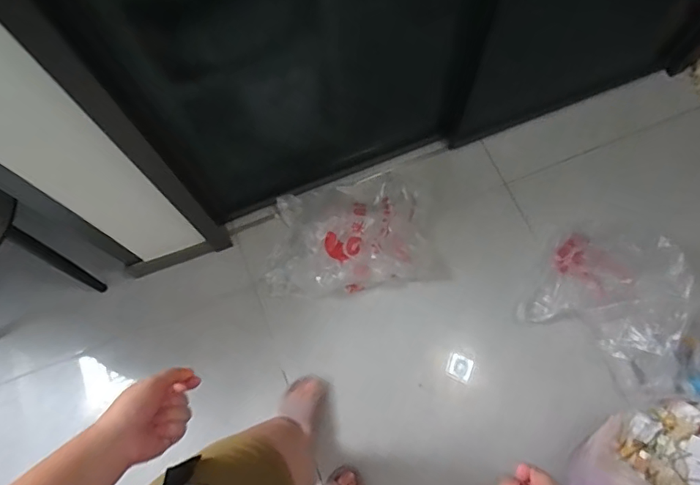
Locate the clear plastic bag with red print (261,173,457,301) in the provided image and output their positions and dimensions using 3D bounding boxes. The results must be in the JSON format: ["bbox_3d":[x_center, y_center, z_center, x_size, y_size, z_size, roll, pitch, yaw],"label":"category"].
[{"bbox_3d":[-0.002,-0.025,1.384,0.487,0.157,0.310,-9,67,-2],"label":"clear plastic bag with red print"}]

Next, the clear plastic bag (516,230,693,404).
[{"bbox_3d":[0.692,0.158,1.257,0.406,0.208,0.287,39,73,16],"label":"clear plastic bag"}]

